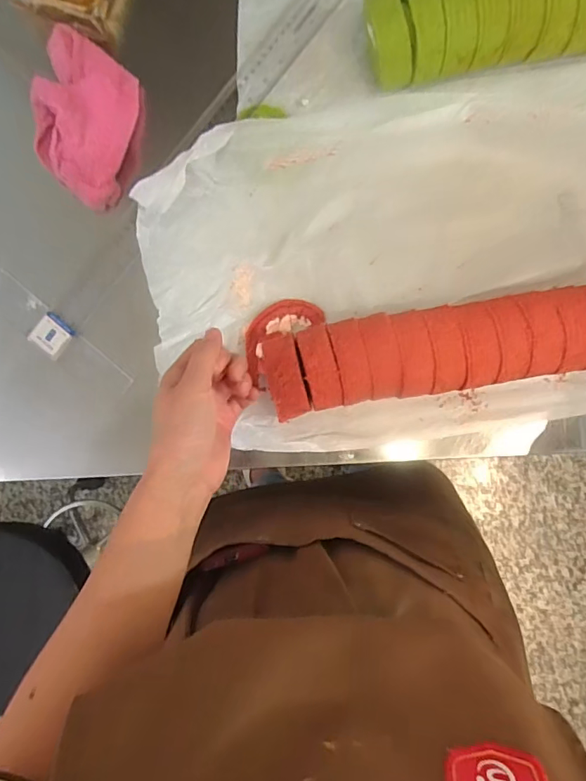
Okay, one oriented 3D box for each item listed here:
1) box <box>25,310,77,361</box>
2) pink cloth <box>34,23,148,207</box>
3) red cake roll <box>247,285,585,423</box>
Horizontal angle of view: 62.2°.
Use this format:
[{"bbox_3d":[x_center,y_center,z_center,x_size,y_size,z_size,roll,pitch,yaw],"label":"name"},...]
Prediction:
[{"bbox_3d":[-0.257,-0.059,0.518,0.038,0.006,0.038,37,93,3],"label":"box"},{"bbox_3d":[-0.214,-0.282,0.501,0.099,0.031,0.170,8,91,4],"label":"pink cloth"},{"bbox_3d":[0.163,-0.052,0.455,0.413,0.066,0.105,-7,90,6],"label":"red cake roll"}]

